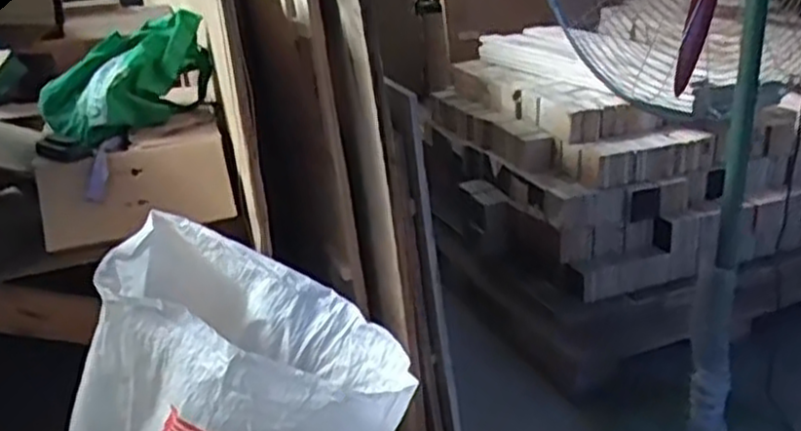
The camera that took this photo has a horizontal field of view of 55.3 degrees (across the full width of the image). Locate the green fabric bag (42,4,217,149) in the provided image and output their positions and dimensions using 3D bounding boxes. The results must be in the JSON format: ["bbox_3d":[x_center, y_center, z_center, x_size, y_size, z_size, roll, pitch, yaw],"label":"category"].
[{"bbox_3d":[-0.470,-0.246,1.342,0.293,0.163,0.182,-20,28,-35],"label":"green fabric bag"}]

